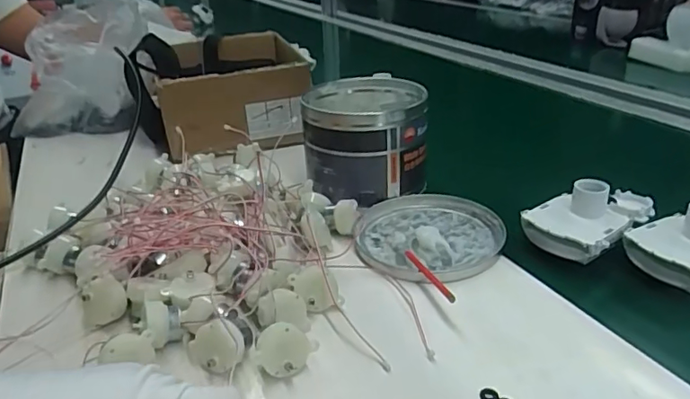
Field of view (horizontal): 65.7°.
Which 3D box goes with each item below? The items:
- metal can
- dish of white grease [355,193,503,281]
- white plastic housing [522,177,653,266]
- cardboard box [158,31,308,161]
[{"bbox_3d":[0.021,-0.060,0.565,0.116,0.101,0.126,-2,26,2],"label":"metal can"},{"bbox_3d":[0.075,0.032,0.479,0.126,0.015,0.132,-2,26,1],"label":"dish of white grease"},{"bbox_3d":[0.207,0.014,0.456,0.098,0.053,0.070,-20,31,-30],"label":"white plastic housing"},{"bbox_3d":[-0.144,-0.153,0.732,0.177,0.094,0.212,-6,27,-6],"label":"cardboard box"}]

